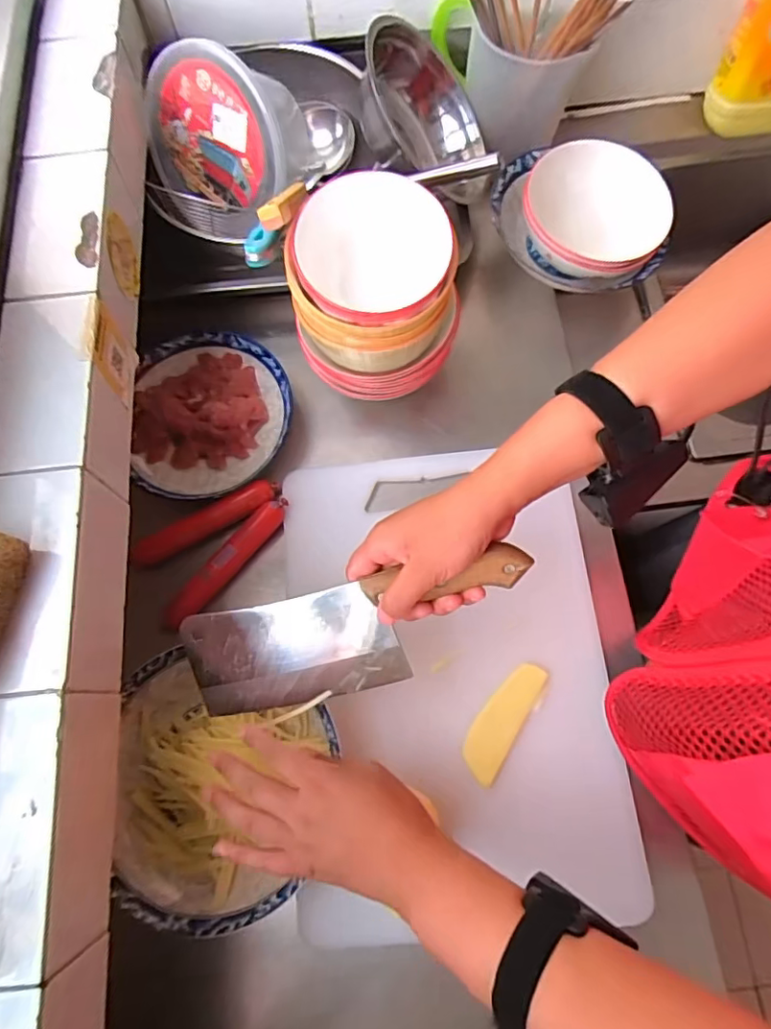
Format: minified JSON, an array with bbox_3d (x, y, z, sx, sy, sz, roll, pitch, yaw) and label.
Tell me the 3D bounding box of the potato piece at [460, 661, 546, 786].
[{"bbox_3d":[0.106,0.185,0.512,0.035,0.010,0.110,31,76,11],"label":"potato piece"}]

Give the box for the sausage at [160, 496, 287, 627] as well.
[{"bbox_3d":[-0.159,0.049,0.558,0.167,0.026,0.036,-43,76,-11],"label":"sausage"}]

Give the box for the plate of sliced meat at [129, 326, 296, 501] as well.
[{"bbox_3d":[-0.187,-0.107,0.601,0.167,0.025,0.184,1,73,2],"label":"plate of sliced meat"}]

